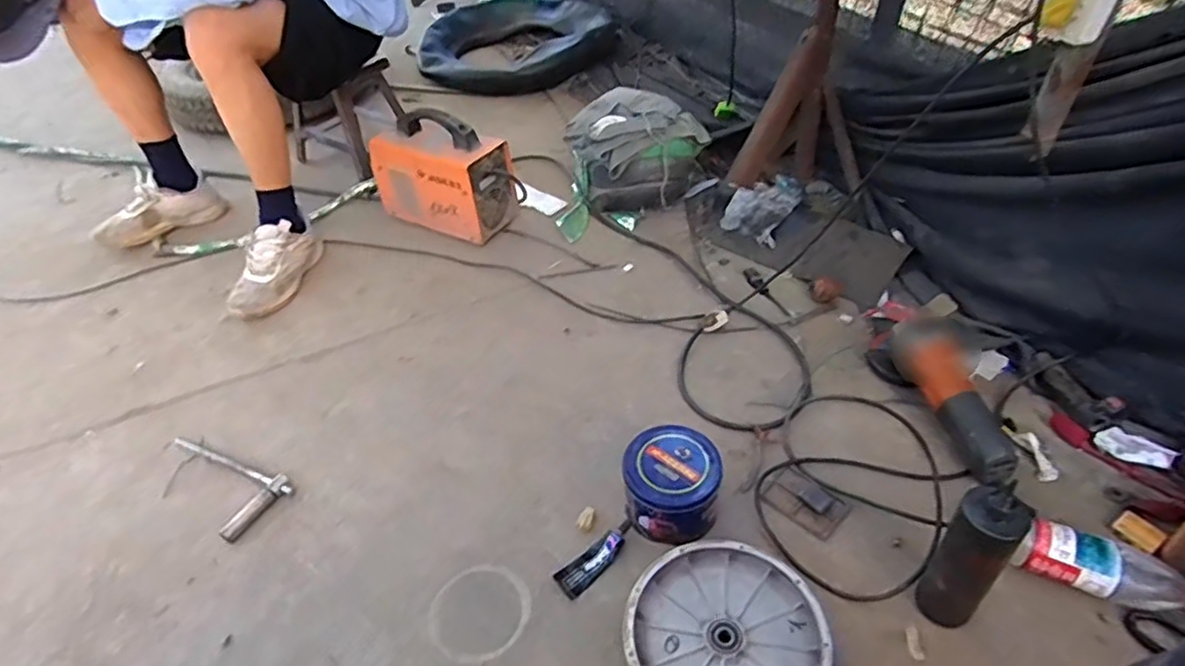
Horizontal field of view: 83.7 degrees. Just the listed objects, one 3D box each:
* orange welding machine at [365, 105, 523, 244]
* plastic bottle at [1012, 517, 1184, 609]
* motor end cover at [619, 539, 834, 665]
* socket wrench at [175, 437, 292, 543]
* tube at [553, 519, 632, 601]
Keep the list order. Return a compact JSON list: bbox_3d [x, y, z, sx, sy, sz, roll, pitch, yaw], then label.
[{"bbox_3d":[-0.308,-0.325,1.375,0.293,0.247,0.117,18,46,21],"label":"orange welding machine"},{"bbox_3d":[0.563,0.257,0.718,0.177,0.046,0.054,12,45,17],"label":"plastic bottle"},{"bbox_3d":[0.145,0.340,0.730,0.216,0.052,0.214,12,45,16],"label":"motor end cover"},{"bbox_3d":[-0.536,0.198,0.955,0.228,0.020,0.101,28,51,30],"label":"socket wrench"},{"bbox_3d":[0.008,0.286,0.844,0.123,0.015,0.041,-33,50,-28],"label":"tube"}]

